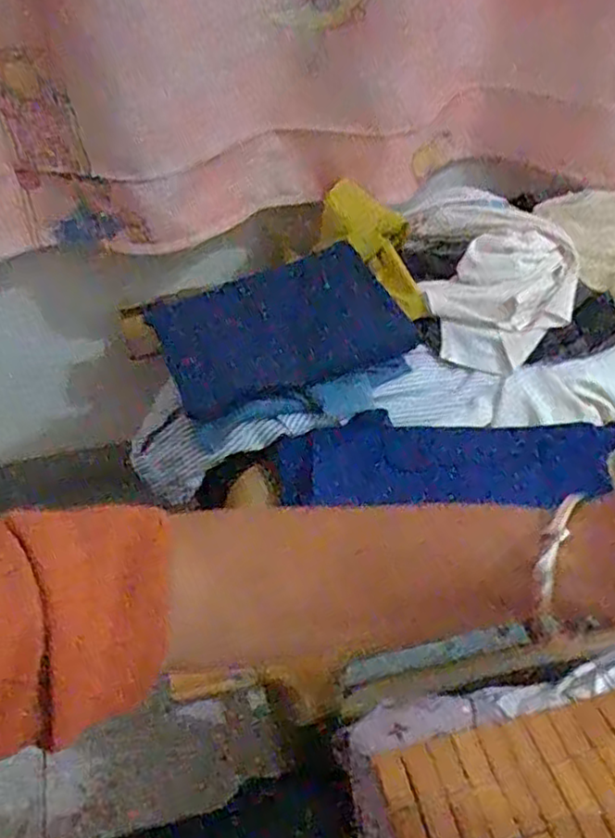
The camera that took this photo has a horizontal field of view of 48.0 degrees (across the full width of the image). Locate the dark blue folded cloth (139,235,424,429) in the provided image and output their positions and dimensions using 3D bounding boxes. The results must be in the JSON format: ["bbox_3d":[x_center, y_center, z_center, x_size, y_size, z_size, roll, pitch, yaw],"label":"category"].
[{"bbox_3d":[-0.021,-0.090,0.691,0.244,0.126,0.026,-21,24,-9],"label":"dark blue folded cloth"}]

